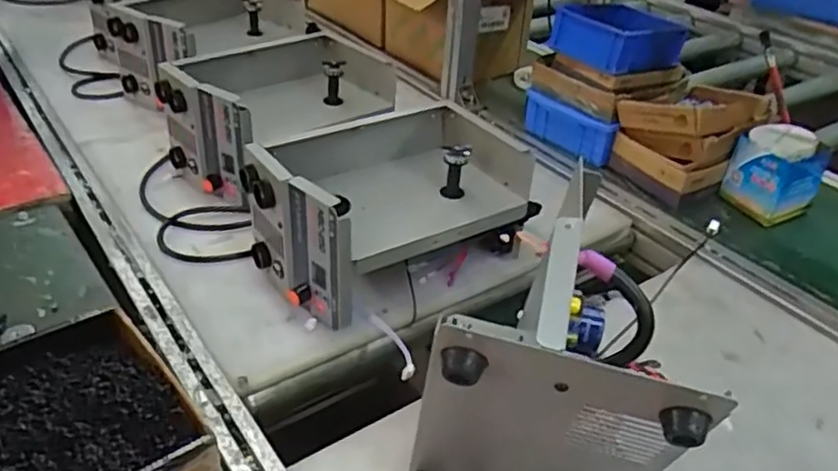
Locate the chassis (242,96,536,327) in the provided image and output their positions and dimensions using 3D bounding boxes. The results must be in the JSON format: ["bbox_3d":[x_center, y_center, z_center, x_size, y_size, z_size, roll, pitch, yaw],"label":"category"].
[{"bbox_3d":[-0.033,-0.035,0.790,0.303,0.154,0.182,-16,39,-29],"label":"chassis"}]

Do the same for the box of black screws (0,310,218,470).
[{"bbox_3d":[-0.282,0.164,0.543,0.167,0.061,0.204,-22,42,-35],"label":"box of black screws"}]

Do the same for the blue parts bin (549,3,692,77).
[{"bbox_3d":[0.311,-0.316,1.065,0.176,0.063,0.157,-20,41,-30],"label":"blue parts bin"}]

